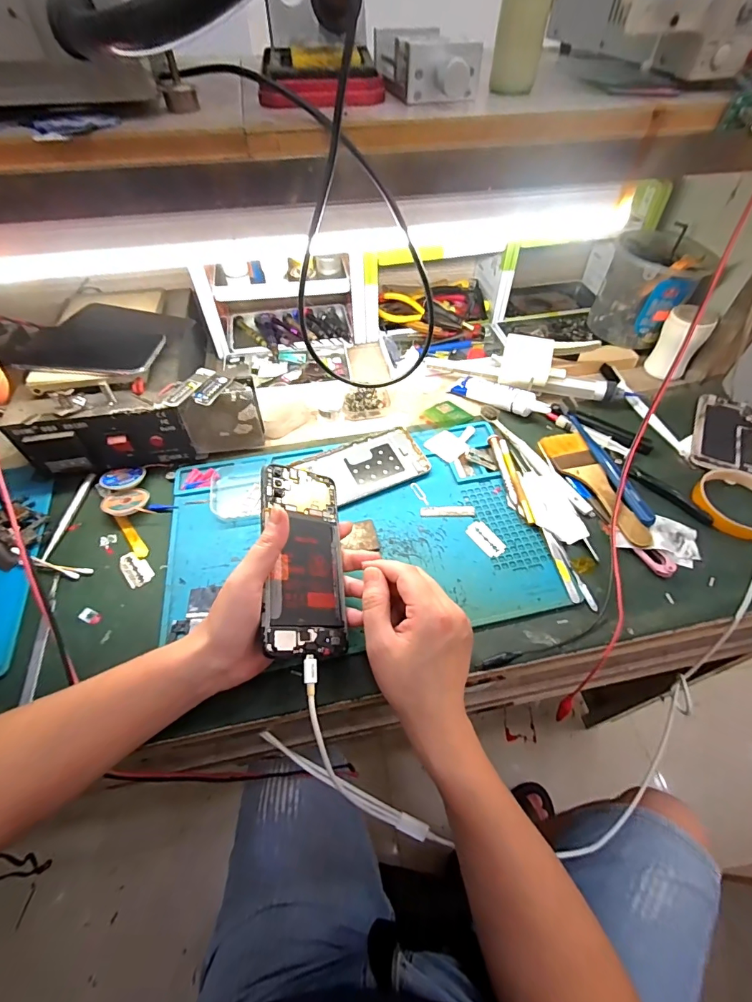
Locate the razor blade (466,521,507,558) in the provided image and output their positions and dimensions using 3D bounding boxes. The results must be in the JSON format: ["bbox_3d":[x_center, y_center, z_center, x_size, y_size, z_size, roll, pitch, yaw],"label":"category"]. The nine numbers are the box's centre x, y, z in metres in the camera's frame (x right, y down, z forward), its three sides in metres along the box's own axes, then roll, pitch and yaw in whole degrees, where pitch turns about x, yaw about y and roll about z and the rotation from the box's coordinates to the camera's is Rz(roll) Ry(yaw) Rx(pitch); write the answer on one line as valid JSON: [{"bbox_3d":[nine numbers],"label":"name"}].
[{"bbox_3d":[0.112,0.038,0.435,0.022,0.004,0.043,-26,57,-19],"label":"razor blade"}]

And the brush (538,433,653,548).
[{"bbox_3d":[0.235,-0.018,0.468,0.053,0.009,0.163,-8,53,-6],"label":"brush"}]

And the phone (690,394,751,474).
[{"bbox_3d":[0.432,-0.084,0.524,0.070,0.006,0.146,25,56,18],"label":"phone"}]

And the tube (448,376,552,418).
[{"bbox_3d":[0.160,-0.136,0.553,0.125,0.023,0.036,27,57,19],"label":"tube"}]

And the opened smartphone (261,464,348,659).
[{"bbox_3d":[-0.058,0.044,0.350,0.069,0.006,0.157,12,59,-36],"label":"opened smartphone"}]

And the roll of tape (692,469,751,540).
[{"bbox_3d":[0.388,-0.001,0.451,0.086,0.024,0.082,0,52,0],"label":"roll of tape"}]

